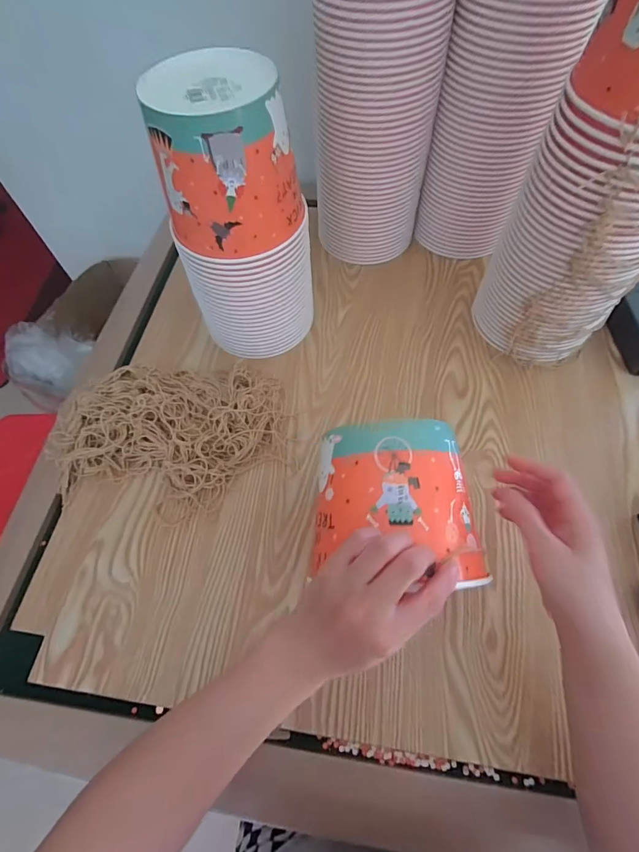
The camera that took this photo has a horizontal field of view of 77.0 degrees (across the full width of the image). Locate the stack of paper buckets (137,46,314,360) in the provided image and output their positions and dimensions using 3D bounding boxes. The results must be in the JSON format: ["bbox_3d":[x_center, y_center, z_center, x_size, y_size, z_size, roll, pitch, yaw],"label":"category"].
[{"bbox_3d":[-0.091,-0.227,0.488,0.153,0.301,0.135,-4,62,0],"label":"stack of paper buckets"}]

